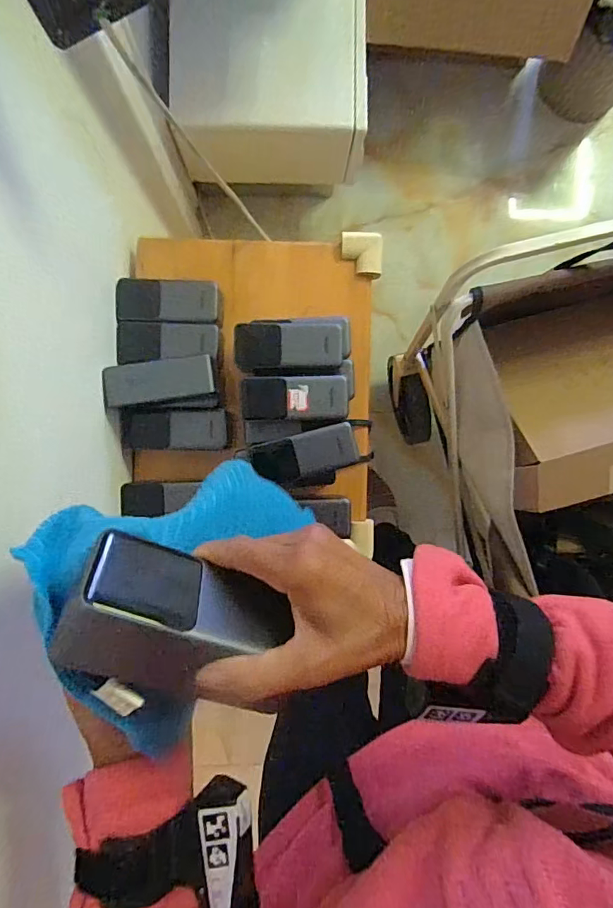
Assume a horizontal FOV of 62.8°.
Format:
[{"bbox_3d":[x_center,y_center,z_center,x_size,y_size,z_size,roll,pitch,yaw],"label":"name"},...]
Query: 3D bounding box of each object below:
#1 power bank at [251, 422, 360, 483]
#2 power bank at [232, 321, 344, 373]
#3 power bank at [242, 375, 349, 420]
[{"bbox_3d":[-0.004,0.001,0.622,0.132,0.020,0.053,-14,92,14],"label":"power bank"},{"bbox_3d":[-0.022,-0.130,0.608,0.128,0.028,0.054,-1,91,-3],"label":"power bank"},{"bbox_3d":[-0.017,-0.067,0.610,0.130,0.025,0.051,0,91,12],"label":"power bank"}]

